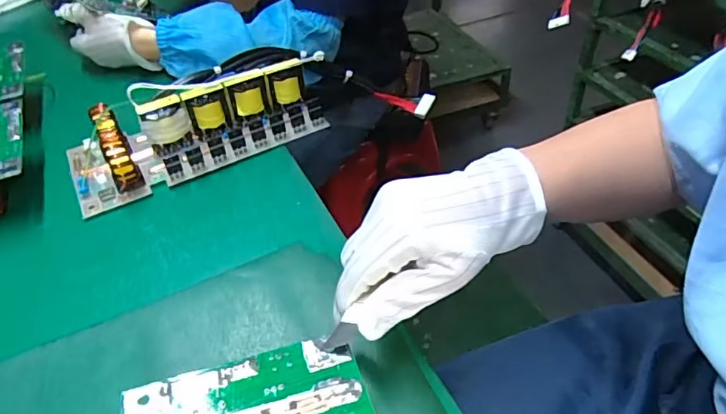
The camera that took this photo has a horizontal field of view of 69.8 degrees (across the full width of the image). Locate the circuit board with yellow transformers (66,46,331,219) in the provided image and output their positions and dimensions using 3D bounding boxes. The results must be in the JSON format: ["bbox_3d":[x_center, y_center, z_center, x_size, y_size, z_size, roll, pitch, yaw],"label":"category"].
[{"bbox_3d":[-0.174,-0.094,0.552,0.270,0.066,0.109,-23,46,-20],"label":"circuit board with yellow transformers"}]

